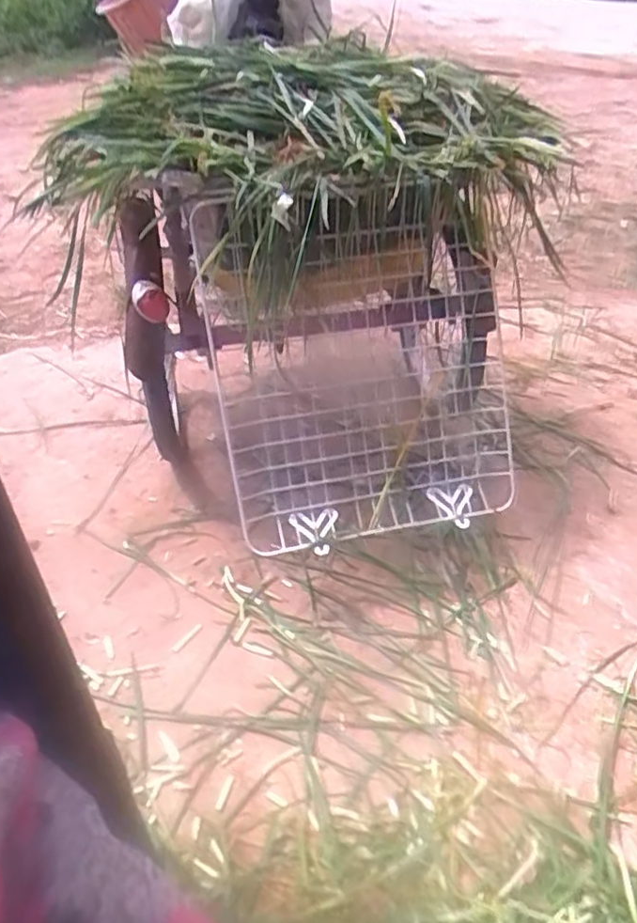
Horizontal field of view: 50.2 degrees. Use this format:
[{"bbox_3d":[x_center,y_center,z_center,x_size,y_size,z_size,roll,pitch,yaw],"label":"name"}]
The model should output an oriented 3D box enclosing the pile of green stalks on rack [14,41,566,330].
[{"bbox_3d":[-0.036,-0.458,1.051,0.681,0.260,0.508,-24,45,-25],"label":"pile of green stalks on rack"}]

